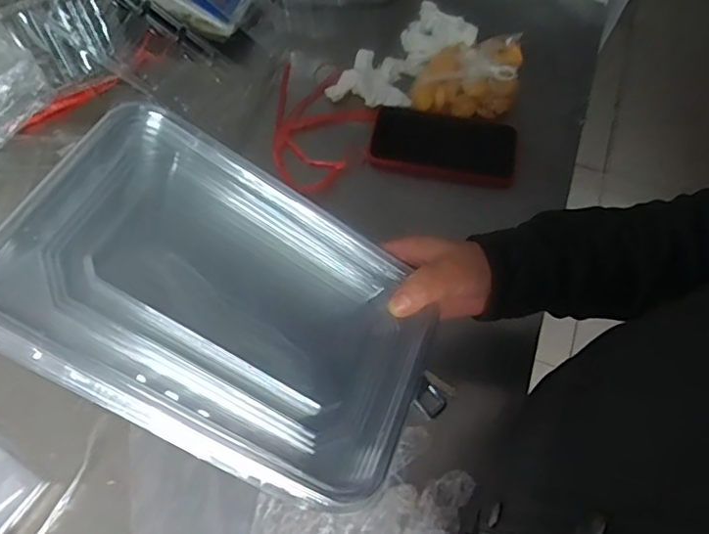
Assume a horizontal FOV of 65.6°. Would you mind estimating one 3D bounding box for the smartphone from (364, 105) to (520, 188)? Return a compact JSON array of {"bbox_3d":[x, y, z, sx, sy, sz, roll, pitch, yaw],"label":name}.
[{"bbox_3d":[0.100,-0.136,0.623,0.162,0.014,0.074,11,77,4],"label":"smartphone"}]

